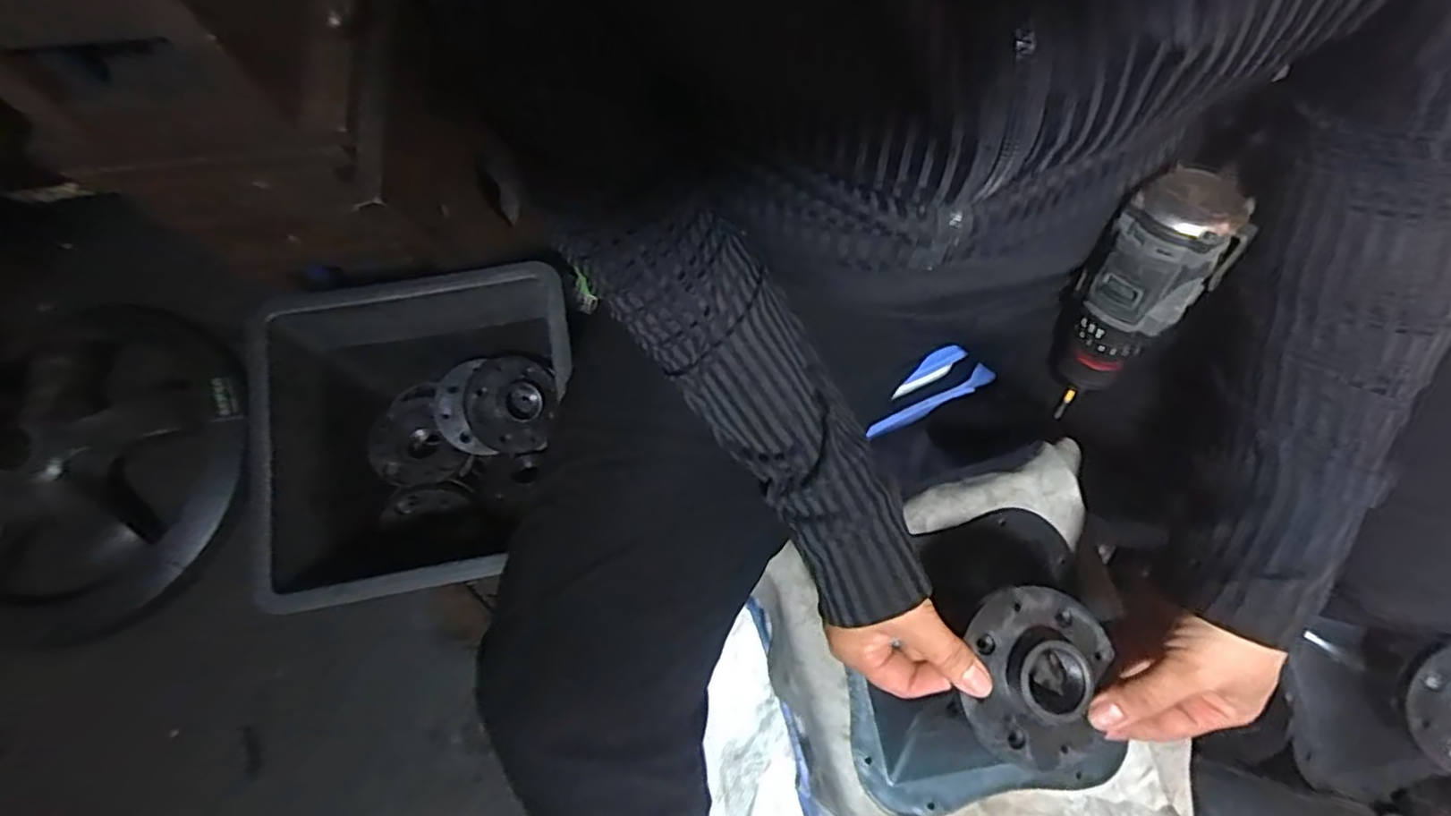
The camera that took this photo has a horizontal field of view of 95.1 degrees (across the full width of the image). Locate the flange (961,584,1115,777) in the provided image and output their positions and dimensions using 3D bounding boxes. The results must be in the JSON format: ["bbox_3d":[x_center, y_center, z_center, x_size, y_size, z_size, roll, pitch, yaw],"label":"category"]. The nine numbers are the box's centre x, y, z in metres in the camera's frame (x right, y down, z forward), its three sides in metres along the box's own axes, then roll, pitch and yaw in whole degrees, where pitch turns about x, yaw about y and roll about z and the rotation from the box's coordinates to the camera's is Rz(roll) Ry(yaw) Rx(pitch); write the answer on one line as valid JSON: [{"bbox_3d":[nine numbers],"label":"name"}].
[{"bbox_3d":[0.171,0.148,0.369,0.076,0.017,0.094,26,76,9],"label":"flange"}]

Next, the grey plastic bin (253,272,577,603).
[{"bbox_3d":[-0.252,0.028,0.607,0.248,0.162,0.275,-6,73,0],"label":"grey plastic bin"}]

